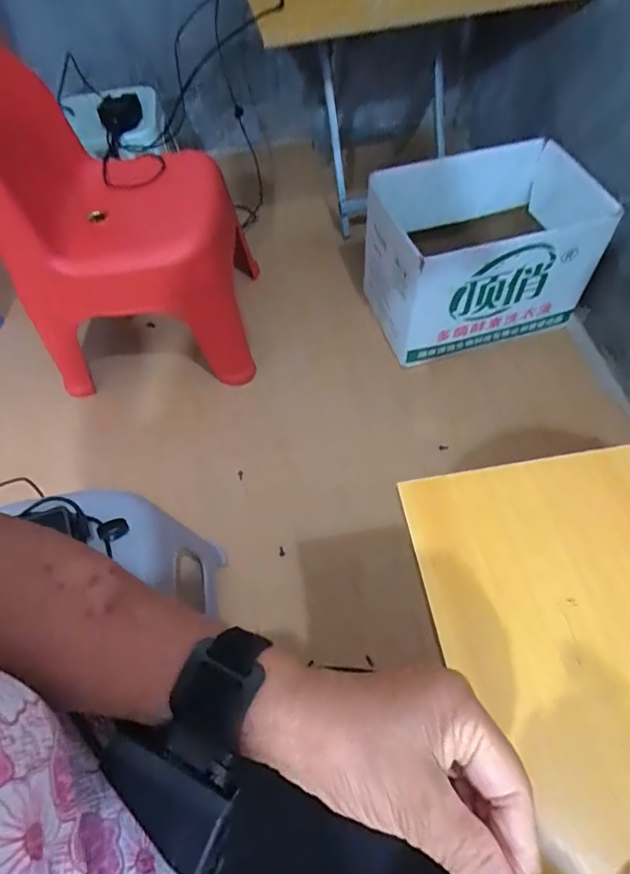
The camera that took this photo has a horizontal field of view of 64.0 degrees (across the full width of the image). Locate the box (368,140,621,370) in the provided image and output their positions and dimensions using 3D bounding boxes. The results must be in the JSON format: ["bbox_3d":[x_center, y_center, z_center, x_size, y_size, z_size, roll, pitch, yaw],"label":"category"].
[{"bbox_3d":[0.343,-0.400,1.067,0.433,0.261,0.328,-13,58,-4],"label":"box"}]

